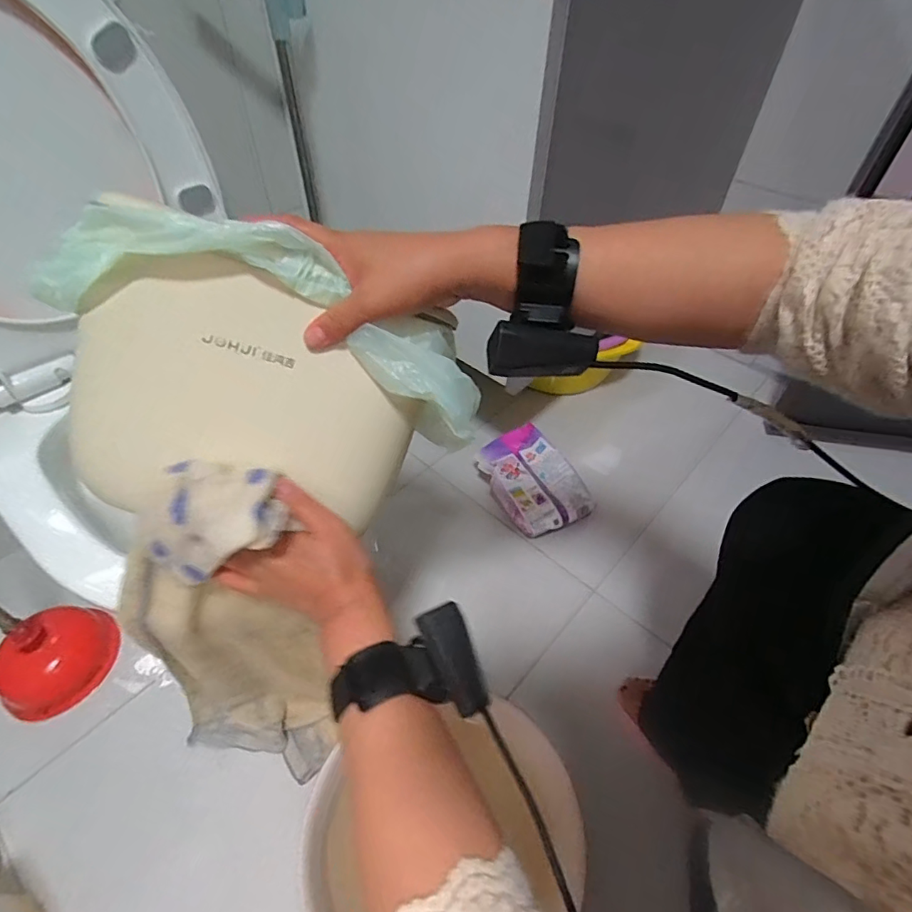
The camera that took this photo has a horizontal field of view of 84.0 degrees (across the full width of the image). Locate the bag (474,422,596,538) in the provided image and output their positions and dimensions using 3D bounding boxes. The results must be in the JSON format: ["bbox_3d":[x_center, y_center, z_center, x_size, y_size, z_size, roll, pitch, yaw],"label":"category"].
[{"bbox_3d":[0.143,0.053,0.975,0.153,0.069,0.217,-25,53,-21],"label":"bag"}]

